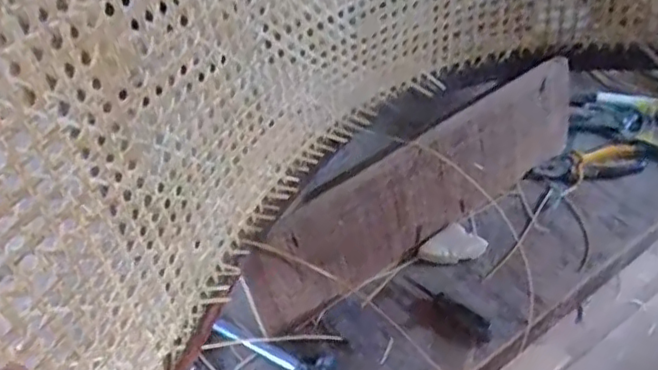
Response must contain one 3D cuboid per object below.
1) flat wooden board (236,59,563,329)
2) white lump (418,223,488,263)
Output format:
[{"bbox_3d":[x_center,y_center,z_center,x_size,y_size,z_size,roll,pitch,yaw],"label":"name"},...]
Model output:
[{"bbox_3d":[0.124,0.005,0.762,0.504,0.155,0.028,-30,38,-16],"label":"flat wooden board"},{"bbox_3d":[0.162,0.085,0.791,0.071,0.025,0.057,-32,55,-21],"label":"white lump"}]

